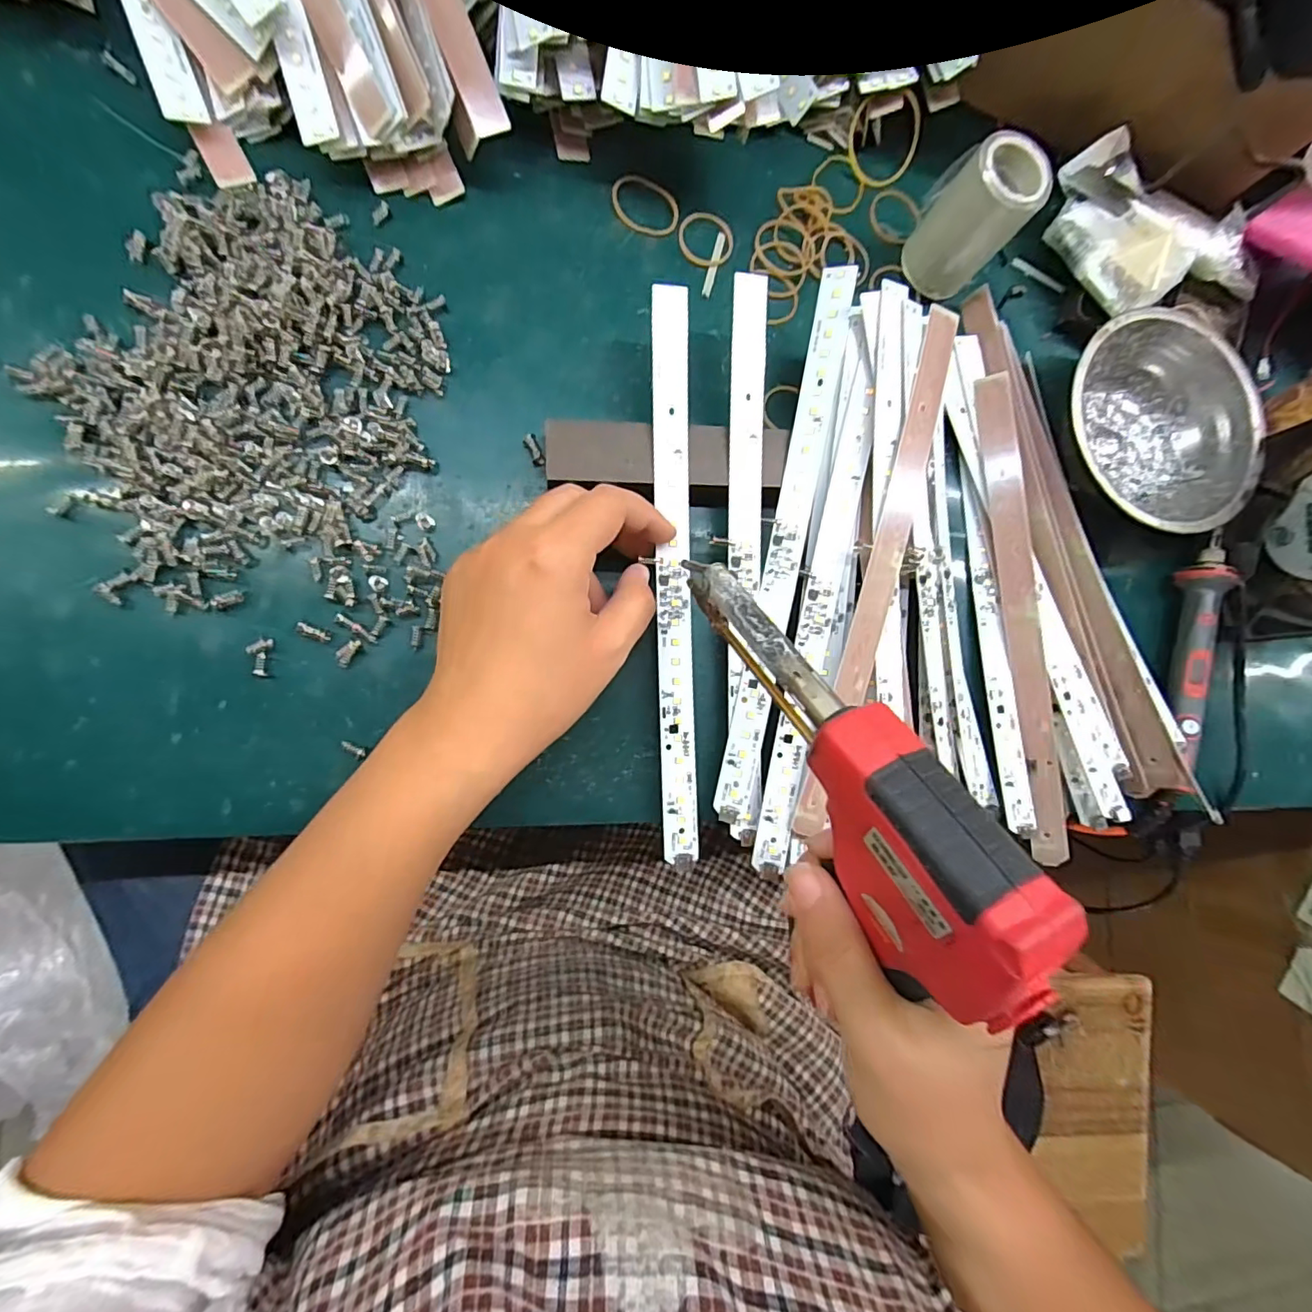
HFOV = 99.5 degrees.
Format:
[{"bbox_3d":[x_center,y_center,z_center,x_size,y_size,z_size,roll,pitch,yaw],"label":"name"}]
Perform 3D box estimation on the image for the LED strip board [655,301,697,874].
[{"bbox_3d":[0.010,-0.037,0.279,0.018,0.008,0.280,-1,91,-8],"label":"LED strip board"}]

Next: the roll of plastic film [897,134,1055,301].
[{"bbox_3d":[0.174,-0.239,0.306,0.041,0.063,0.043,1,87,-10],"label":"roll of plastic film"}]

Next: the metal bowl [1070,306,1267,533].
[{"bbox_3d":[0.290,-0.133,0.332,0.119,0.041,0.123,1,87,-10],"label":"metal bowl"}]

